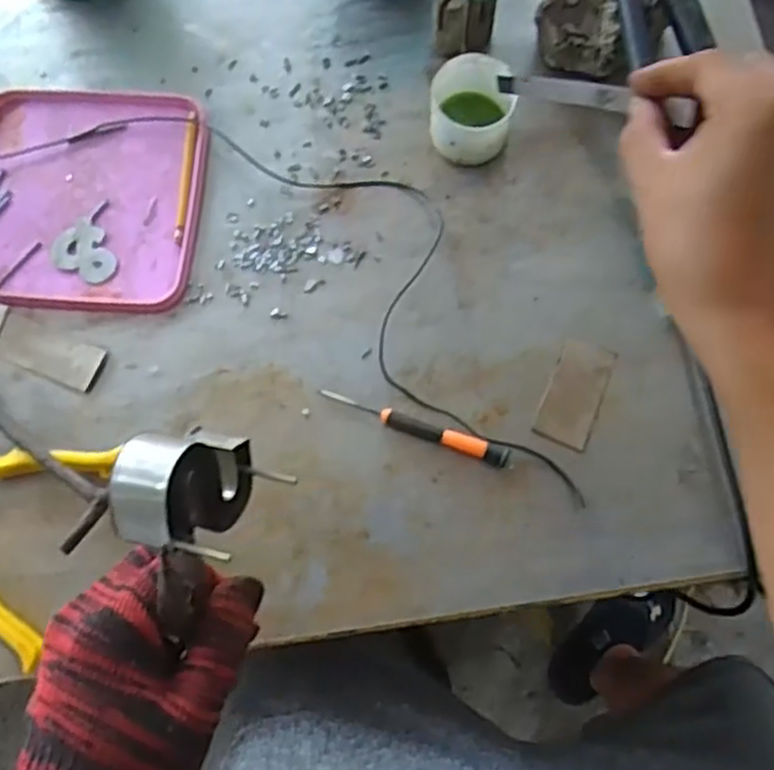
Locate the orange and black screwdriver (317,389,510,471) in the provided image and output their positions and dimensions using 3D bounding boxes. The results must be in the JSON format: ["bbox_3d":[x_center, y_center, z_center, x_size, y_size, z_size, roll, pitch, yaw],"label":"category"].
[{"bbox_3d":[0.021,0.031,0.543,0.144,0.013,0.015,18,77,5],"label":"orange and black screwdriver"}]

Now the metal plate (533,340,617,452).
[{"bbox_3d":[0.140,0.007,0.554,0.039,0.004,0.077,22,77,6],"label":"metal plate"}]

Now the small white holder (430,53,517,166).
[{"bbox_3d":[0.067,-0.215,0.590,0.063,0.048,0.076,9,76,3],"label":"small white holder"}]

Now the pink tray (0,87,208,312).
[{"bbox_3d":[-0.241,-0.154,0.597,0.185,0.011,0.188,3,76,1],"label":"pink tray"}]

